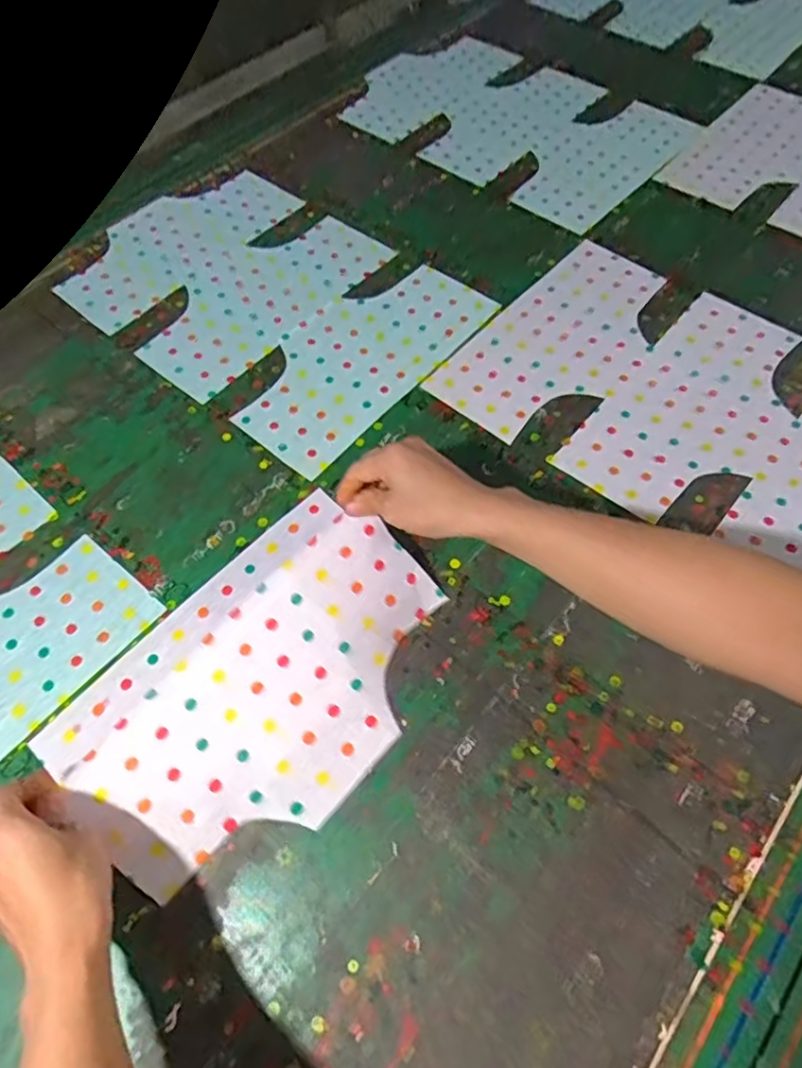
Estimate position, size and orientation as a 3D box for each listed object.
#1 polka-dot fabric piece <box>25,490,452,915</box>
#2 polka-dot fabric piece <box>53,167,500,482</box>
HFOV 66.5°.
[{"bbox_3d":[-0.114,0.113,0.498,0.217,0.052,0.313,38,69,21],"label":"polka-dot fabric piece"},{"bbox_3d":[-0.168,-0.297,0.753,0.479,0.005,0.321,36,69,20],"label":"polka-dot fabric piece"}]

